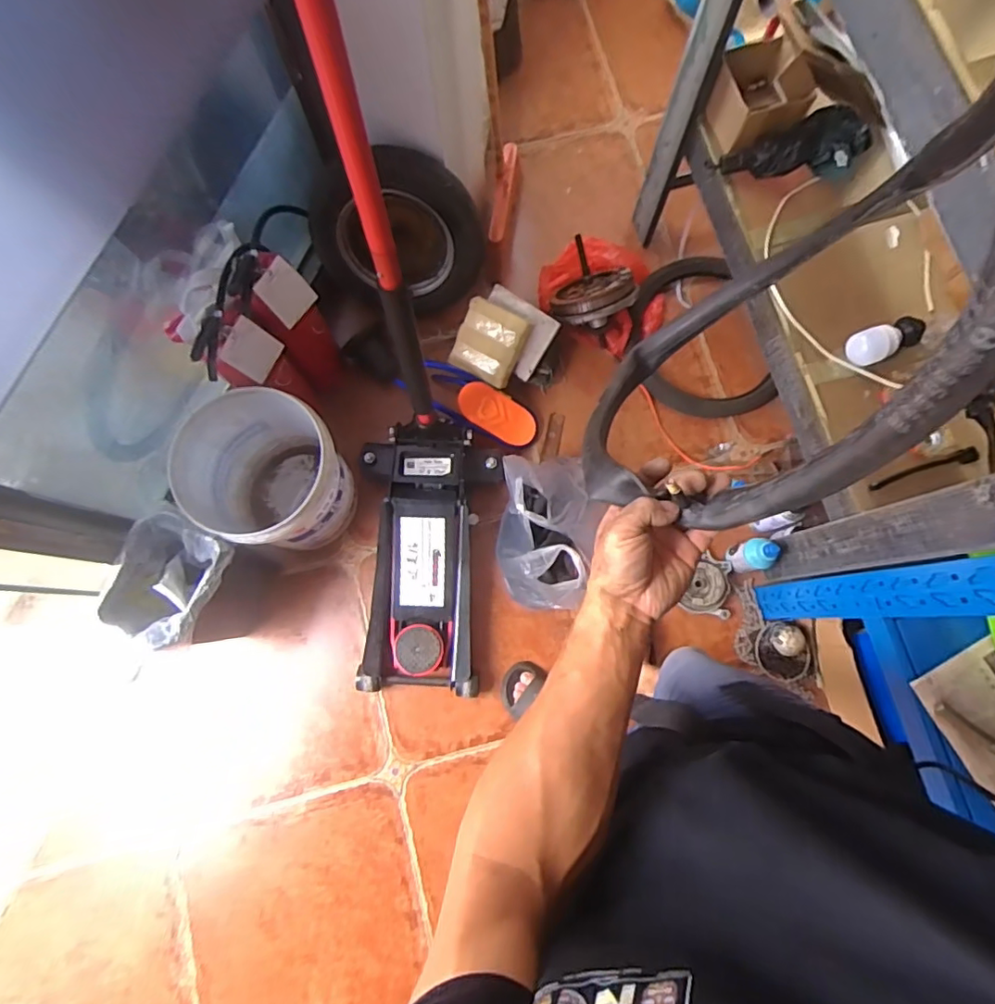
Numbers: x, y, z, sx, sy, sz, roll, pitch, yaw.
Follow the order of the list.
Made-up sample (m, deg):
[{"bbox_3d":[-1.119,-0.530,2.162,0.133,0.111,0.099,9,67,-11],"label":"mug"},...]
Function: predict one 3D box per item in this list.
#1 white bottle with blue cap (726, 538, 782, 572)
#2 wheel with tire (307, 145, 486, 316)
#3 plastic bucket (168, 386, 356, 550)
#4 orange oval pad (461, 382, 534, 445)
[{"bbox_3d":[0.573,0.117,1.258,0.064,0.124,0.068,0,78,0],"label":"white bottle with blue cap"},{"bbox_3d":[-0.238,-0.637,1.344,0.405,0.370,0.100,7,45,2],"label":"wheel with tire"},{"bbox_3d":[-0.501,-0.059,1.292,0.316,0.355,0.320,0,78,0],"label":"plastic bucket"},{"bbox_3d":[0.004,-0.210,1.376,0.215,0.027,0.103,27,78,-26],"label":"orange oval pad"}]

